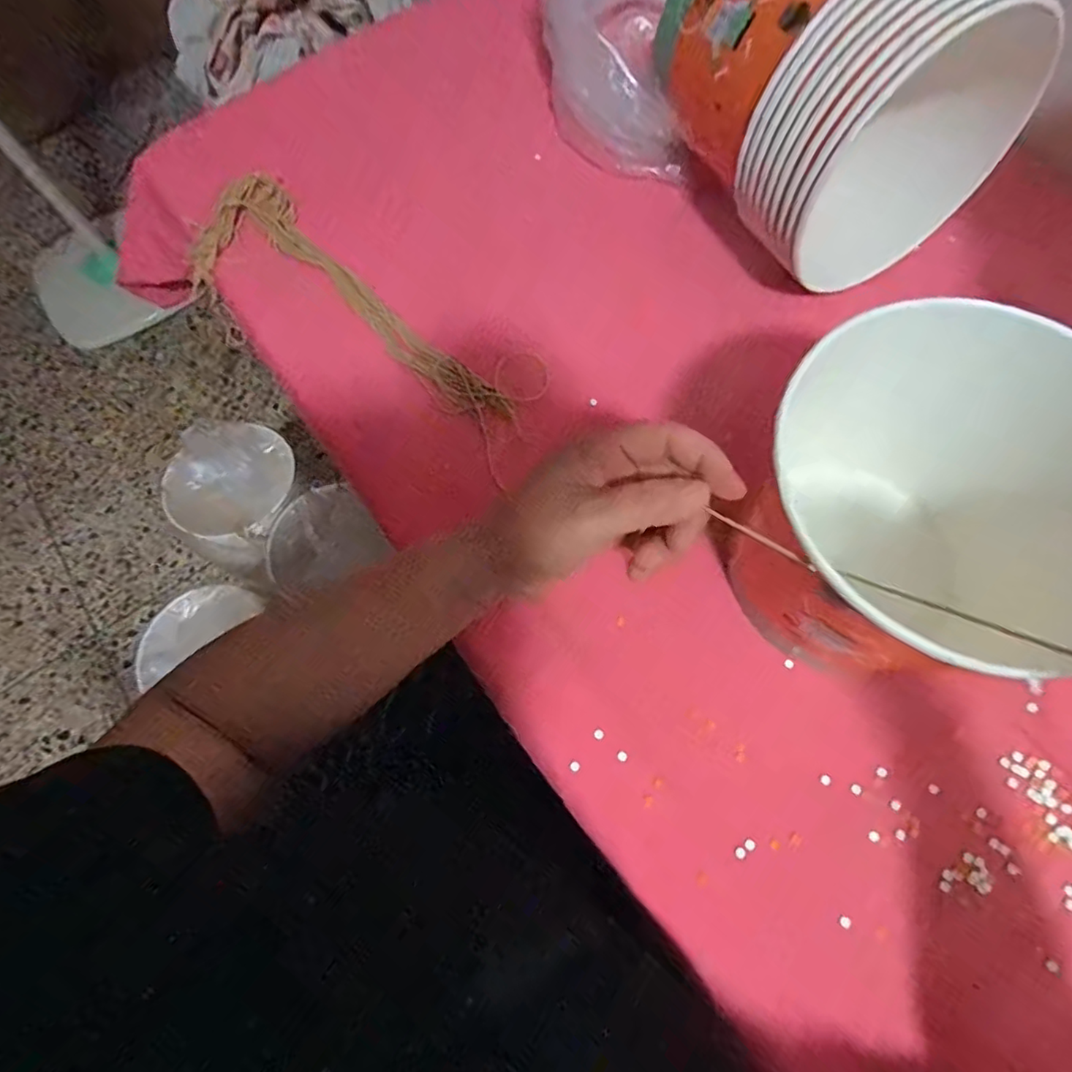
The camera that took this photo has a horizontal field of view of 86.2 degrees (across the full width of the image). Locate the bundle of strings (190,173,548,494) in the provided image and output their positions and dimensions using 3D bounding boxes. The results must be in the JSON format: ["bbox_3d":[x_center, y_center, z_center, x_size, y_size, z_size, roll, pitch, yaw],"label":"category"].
[{"bbox_3d":[-0.133,-0.153,0.417,0.320,0.028,0.113,39,75,15],"label":"bundle of strings"}]

